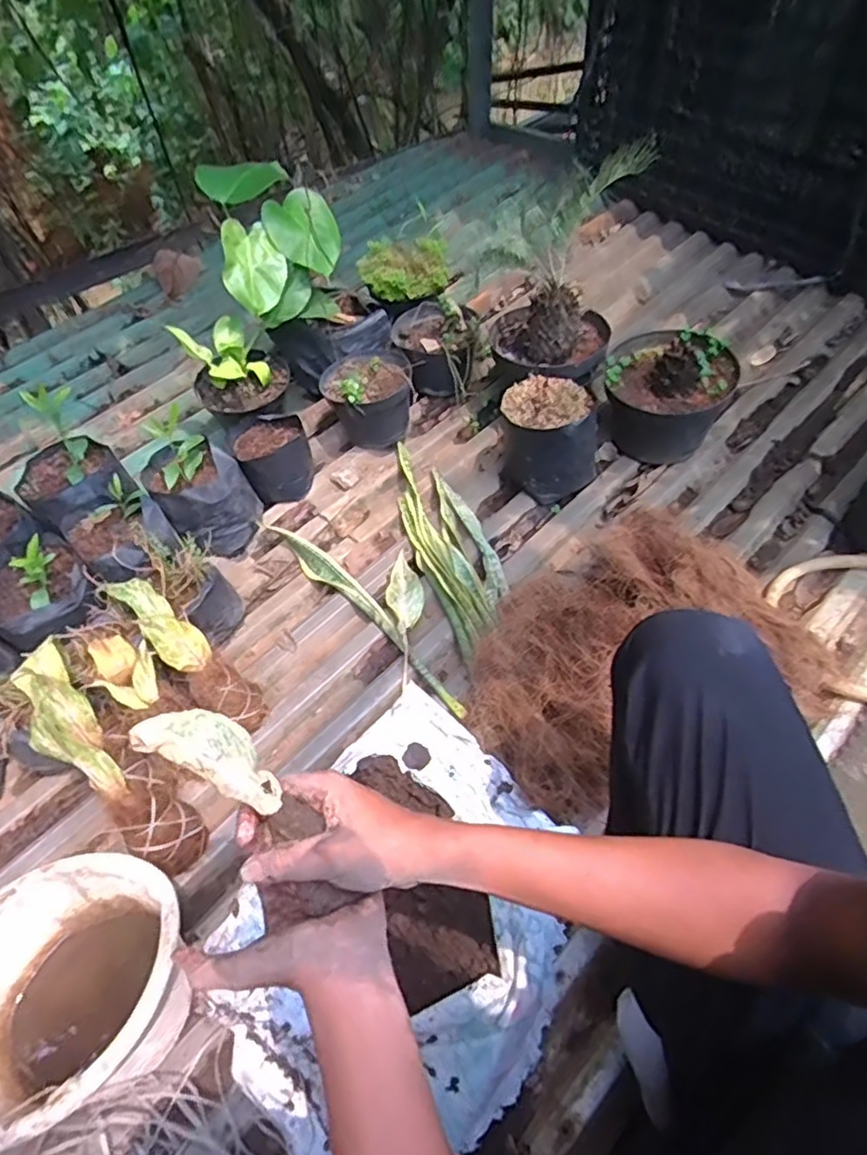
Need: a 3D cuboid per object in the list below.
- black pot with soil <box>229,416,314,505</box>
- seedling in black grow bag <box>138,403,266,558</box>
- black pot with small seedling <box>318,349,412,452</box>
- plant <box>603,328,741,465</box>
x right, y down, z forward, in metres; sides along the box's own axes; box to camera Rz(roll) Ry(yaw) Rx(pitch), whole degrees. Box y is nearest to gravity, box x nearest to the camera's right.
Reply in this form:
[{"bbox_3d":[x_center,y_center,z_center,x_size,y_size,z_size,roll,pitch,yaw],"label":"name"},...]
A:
[{"bbox_3d":[-0.294,-0.217,1.216,0.127,0.124,0.121,-1,54,1],"label":"black pot with soil"},{"bbox_3d":[-0.401,-0.161,1.123,0.161,0.219,0.167,-1,54,1],"label":"seedling in black grow bag"},{"bbox_3d":[-0.127,-0.349,1.279,0.168,0.149,0.178,-1,54,1],"label":"black pot with small seedling"},{"bbox_3d":[0.414,-0.327,1.176,0.215,0.182,0.173,22,58,16],"label":"plant"}]

